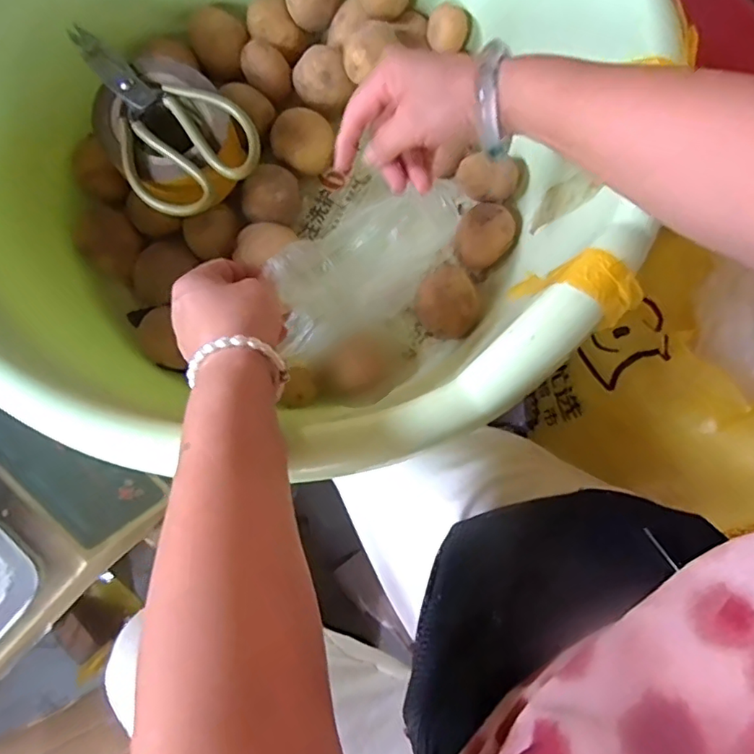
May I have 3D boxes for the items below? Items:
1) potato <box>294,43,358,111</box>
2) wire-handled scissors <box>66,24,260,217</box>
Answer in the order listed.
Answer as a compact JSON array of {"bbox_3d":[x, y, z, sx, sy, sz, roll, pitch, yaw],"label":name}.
[{"bbox_3d":[-0.056,-0.297,0.551,0.042,0.042,0.054,-39,80,-8],"label":"potato"},{"bbox_3d":[-0.190,-0.231,0.474,0.112,0.021,0.192,-39,80,-8],"label":"wire-handled scissors"}]

